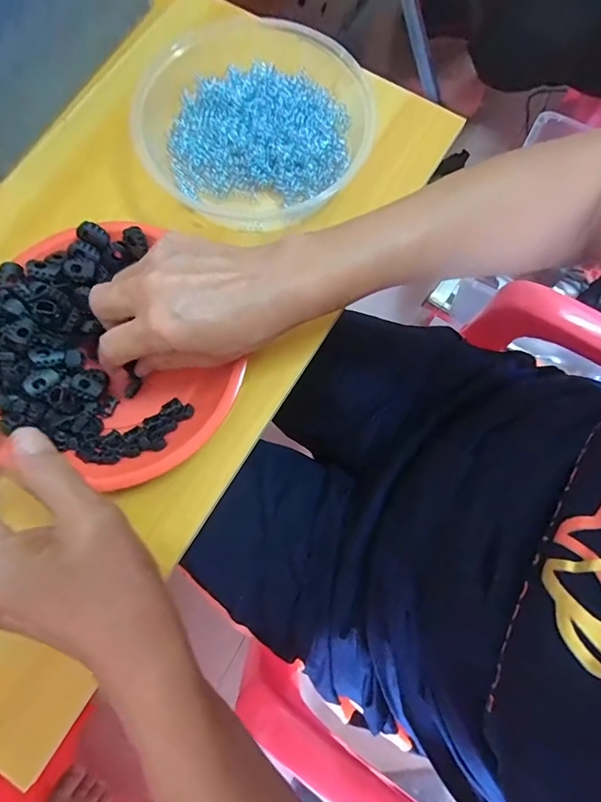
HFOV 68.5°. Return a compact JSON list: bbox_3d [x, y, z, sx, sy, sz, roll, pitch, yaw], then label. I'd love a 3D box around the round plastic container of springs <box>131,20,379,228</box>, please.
[{"bbox_3d":[-0.037,-0.238,0.369,0.185,0.046,0.172,0,75,0],"label":"round plastic container of springs"}]

